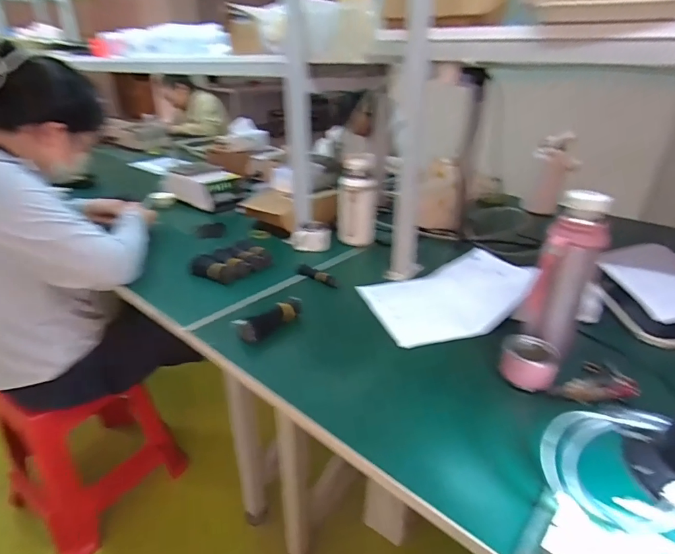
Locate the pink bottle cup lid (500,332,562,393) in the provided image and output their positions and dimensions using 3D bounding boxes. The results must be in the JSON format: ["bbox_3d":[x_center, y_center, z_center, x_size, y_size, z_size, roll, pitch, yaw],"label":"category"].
[{"bbox_3d":[0.278,0.124,0.610,0.071,0.049,0.059,11,30,21],"label":"pink bottle cup lid"}]

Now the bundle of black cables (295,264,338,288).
[{"bbox_3d":[-0.041,-0.003,0.890,0.098,0.023,0.020,23,33,10],"label":"bundle of black cables"}]

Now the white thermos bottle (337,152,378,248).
[{"bbox_3d":[0.051,-0.188,1.047,0.089,0.203,0.084,1,28,3],"label":"white thermos bottle"}]

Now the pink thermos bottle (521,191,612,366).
[{"bbox_3d":[0.333,0.006,0.620,0.077,0.248,0.077,17,32,29],"label":"pink thermos bottle"}]

